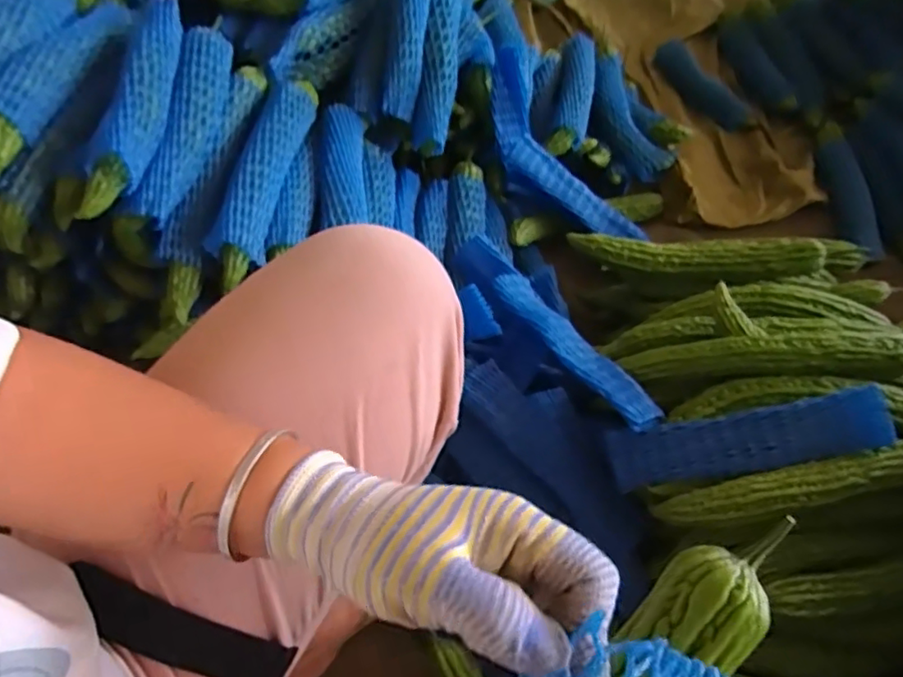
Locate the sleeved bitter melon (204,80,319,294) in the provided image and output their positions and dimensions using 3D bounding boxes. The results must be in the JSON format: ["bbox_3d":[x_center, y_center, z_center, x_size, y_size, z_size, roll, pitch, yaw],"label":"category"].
[{"bbox_3d":[-0.203,-0.192,0.666,0.057,0.056,0.276,5,58,3],"label":"sleeved bitter melon"}]

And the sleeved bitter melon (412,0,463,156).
[{"bbox_3d":[-0.014,-0.364,0.787,0.048,0.062,0.235,8,92,5],"label":"sleeved bitter melon"}]

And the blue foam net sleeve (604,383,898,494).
[{"bbox_3d":[0.267,0.094,0.554,0.235,0.023,0.056,-14,57,13],"label":"blue foam net sleeve"}]

